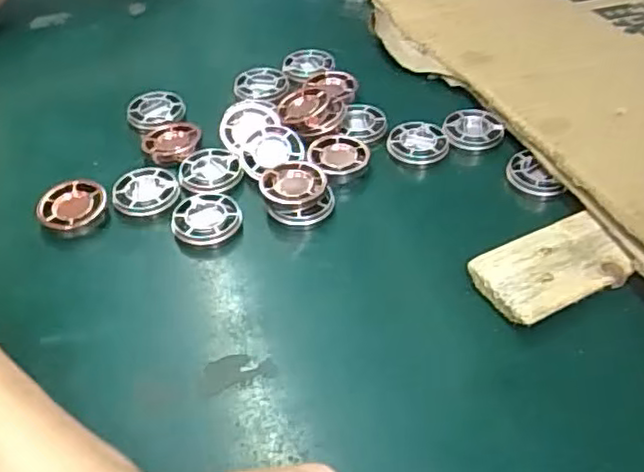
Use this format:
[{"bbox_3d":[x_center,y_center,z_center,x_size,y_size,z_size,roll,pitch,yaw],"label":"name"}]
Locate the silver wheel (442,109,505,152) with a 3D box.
[{"bbox_3d":[0.099,-0.070,0.439,0.038,0.010,0.033,-13,45,-13],"label":"silver wheel"}]

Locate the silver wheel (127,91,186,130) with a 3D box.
[{"bbox_3d":[-0.117,-0.089,0.466,0.038,0.008,0.038,0,44,0],"label":"silver wheel"}]

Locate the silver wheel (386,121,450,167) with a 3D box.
[{"bbox_3d":[0.063,-0.060,0.431,0.038,0.007,0.037,0,44,0],"label":"silver wheel"}]

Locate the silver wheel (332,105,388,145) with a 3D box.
[{"bbox_3d":[0.028,-0.076,0.441,0.030,0.004,0.035,11,48,11],"label":"silver wheel"}]

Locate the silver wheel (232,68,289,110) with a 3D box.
[{"bbox_3d":[-0.046,-0.109,0.485,0.038,0.007,0.040,0,44,0],"label":"silver wheel"}]

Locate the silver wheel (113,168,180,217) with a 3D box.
[{"bbox_3d":[-0.107,-0.027,0.403,0.038,0.008,0.034,-2,44,-2],"label":"silver wheel"}]

